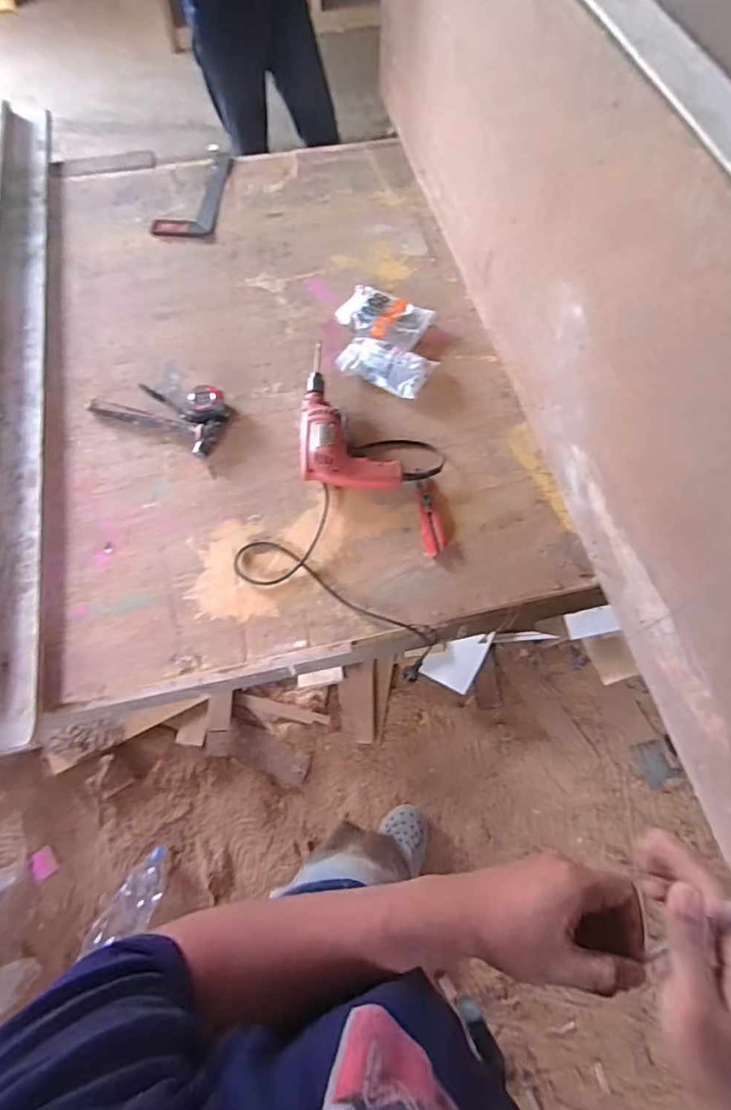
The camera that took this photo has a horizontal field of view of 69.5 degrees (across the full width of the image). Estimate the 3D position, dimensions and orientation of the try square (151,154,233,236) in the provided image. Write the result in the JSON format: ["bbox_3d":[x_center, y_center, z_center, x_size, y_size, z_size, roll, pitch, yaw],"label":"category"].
[{"bbox_3d":[-0.383,-0.816,1.184,0.130,0.015,0.265,3,65,2],"label":"try square"}]

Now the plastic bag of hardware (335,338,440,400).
[{"bbox_3d":[0.035,-0.354,0.965,0.161,0.020,0.095,27,70,12],"label":"plastic bag of hardware"}]

